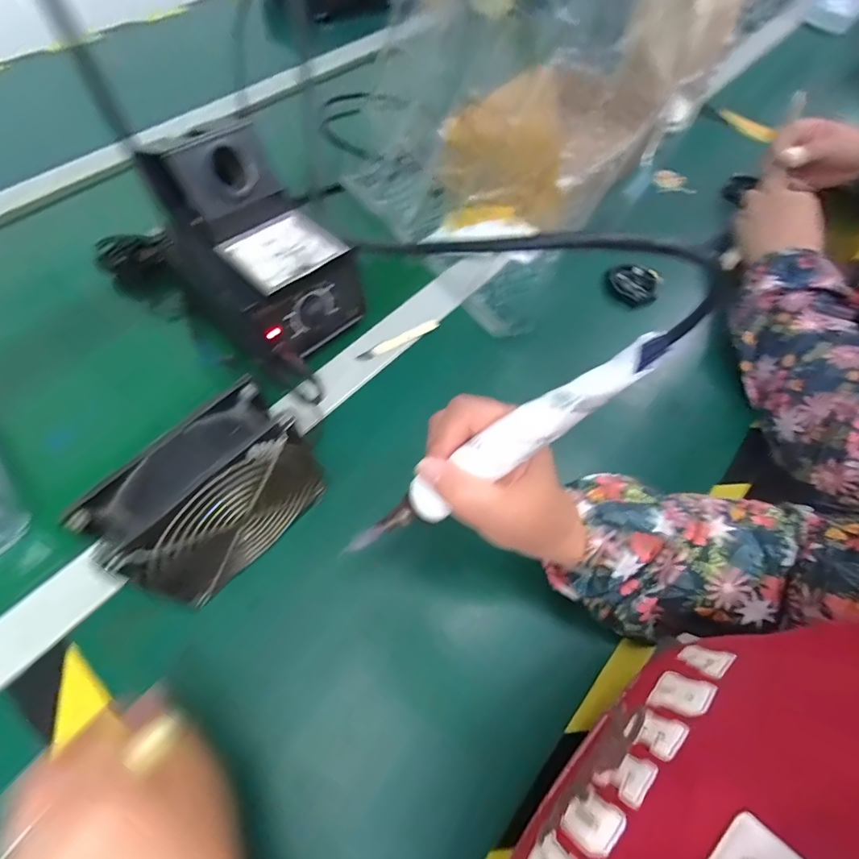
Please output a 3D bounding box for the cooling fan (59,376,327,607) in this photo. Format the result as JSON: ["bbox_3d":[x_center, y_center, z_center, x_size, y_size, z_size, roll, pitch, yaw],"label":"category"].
[{"bbox_3d":[-0.129,0.044,0.287,0.046,0.106,0.120,39,66,18],"label":"cooling fan"}]

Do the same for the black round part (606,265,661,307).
[{"bbox_3d":[0.216,-0.156,0.490,0.053,0.014,0.053,1,60,-2],"label":"black round part"}]

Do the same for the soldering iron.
[{"bbox_3d":[0.036,0.006,0.222,0.215,0.020,0.020,-37,60,25],"label":"soldering iron"}]

